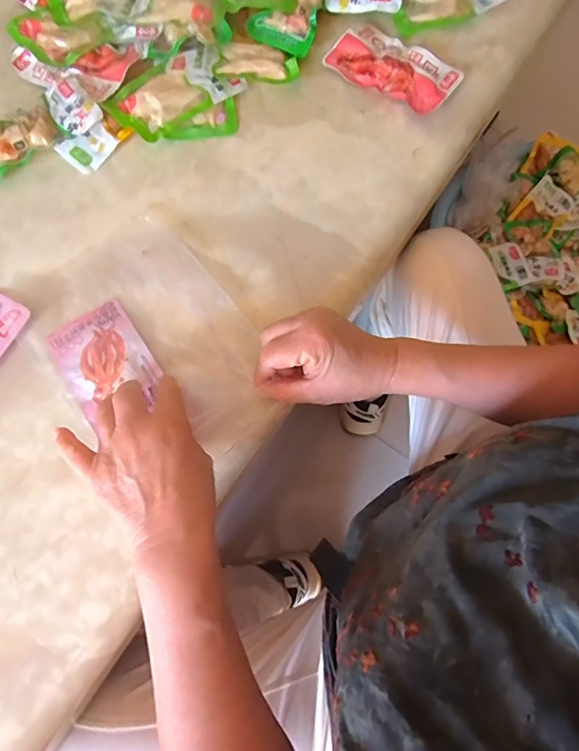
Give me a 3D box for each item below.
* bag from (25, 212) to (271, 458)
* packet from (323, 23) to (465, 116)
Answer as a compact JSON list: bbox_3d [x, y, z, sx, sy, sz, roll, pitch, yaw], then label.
[{"bbox_3d":[-0.124,-0.029,0.412,0.159,0.008,0.222,-38,75,-11],"label":"bag"},{"bbox_3d":[0.114,-0.336,0.506,0.135,0.018,0.075,38,77,11],"label":"packet"}]

